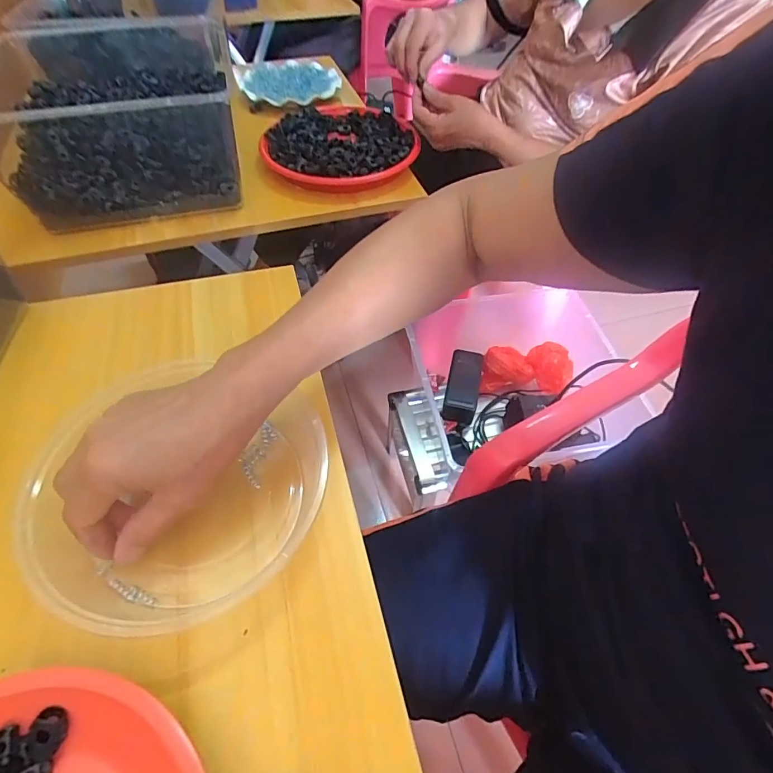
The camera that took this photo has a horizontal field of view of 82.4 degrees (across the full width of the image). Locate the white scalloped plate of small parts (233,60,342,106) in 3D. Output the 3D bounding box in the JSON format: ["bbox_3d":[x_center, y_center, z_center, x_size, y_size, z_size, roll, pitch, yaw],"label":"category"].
[{"bbox_3d":[-0.193,-0.607,0.873,0.192,0.020,0.201,1,53,-1],"label":"white scalloped plate of small parts"}]

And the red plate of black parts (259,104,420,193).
[{"bbox_3d":[-0.066,-0.376,0.689,0.226,0.043,0.235,1,53,-1],"label":"red plate of black parts"}]

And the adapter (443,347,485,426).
[{"bbox_3d":[0.130,-0.004,0.750,0.053,0.027,0.137,12,53,7],"label":"adapter"}]

